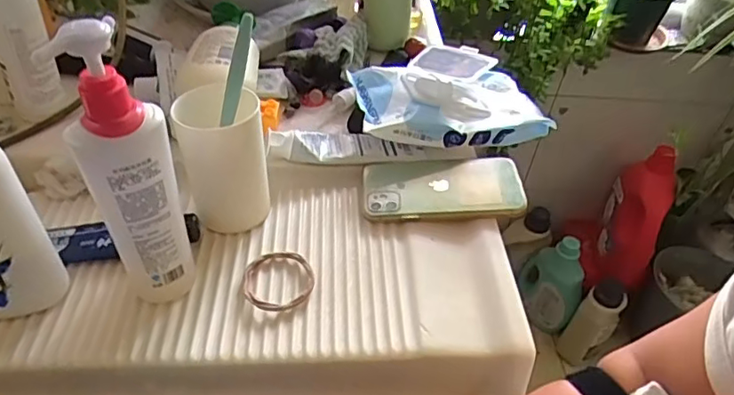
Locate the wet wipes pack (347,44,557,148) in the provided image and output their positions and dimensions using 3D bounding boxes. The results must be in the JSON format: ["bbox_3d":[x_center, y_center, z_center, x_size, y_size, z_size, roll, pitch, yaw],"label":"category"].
[{"bbox_3d":[0.095,-0.113,0.598,0.205,0.076,0.117,-5,44,-13],"label":"wet wipes pack"}]

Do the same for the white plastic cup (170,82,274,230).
[{"bbox_3d":[-0.123,-0.037,0.481,0.068,0.114,0.064,4,42,-4],"label":"white plastic cup"}]

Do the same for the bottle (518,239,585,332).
[{"bbox_3d":[0.534,0.229,1.597,0.092,0.301,0.187,-17,48,-25],"label":"bottle"}]

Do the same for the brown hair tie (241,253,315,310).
[{"bbox_3d":[-0.074,0.067,0.458,0.057,0.007,0.060,4,42,-4],"label":"brown hair tie"}]

